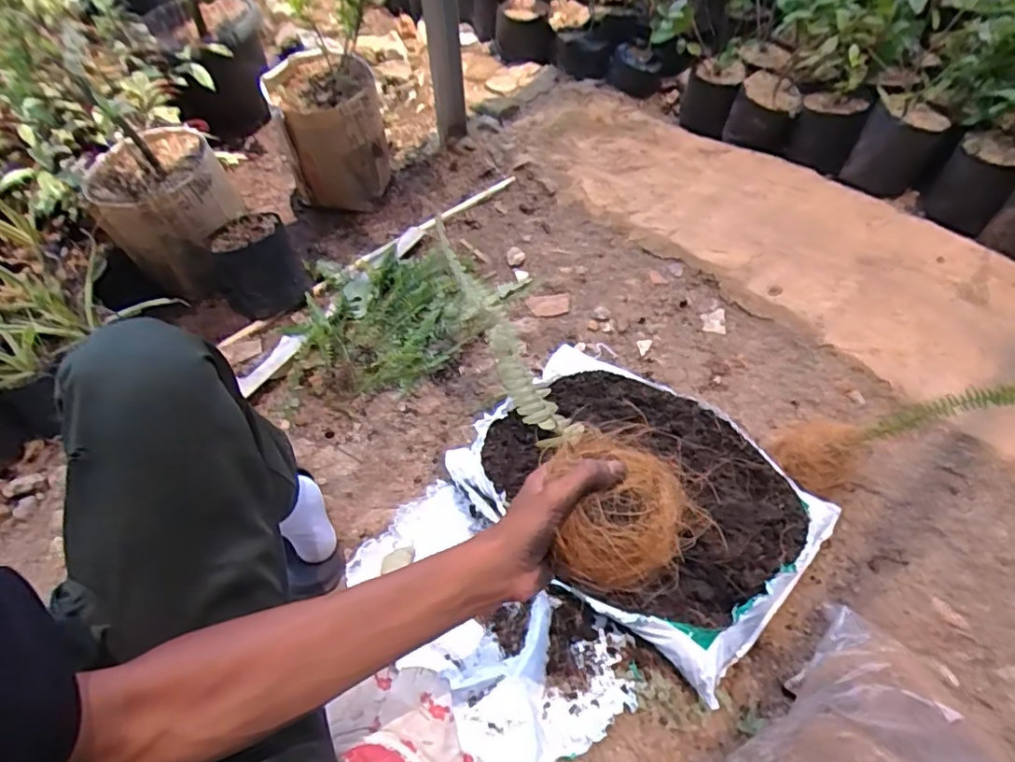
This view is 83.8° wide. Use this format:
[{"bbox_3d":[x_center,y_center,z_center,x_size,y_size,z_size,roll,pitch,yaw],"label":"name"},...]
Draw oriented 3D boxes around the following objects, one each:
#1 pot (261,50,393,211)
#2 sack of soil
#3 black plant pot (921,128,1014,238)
[{"bbox_3d":[-0.413,-0.595,1.340,0.232,0.250,0.230,-14,55,-9],"label":"pot"},{"bbox_3d":[0.189,0.154,0.860,0.500,0.078,0.383,37,62,23],"label":"sack of soil"},{"bbox_3d":[0.998,-0.425,1.214,0.140,0.161,0.112,35,62,23],"label":"black plant pot"}]

